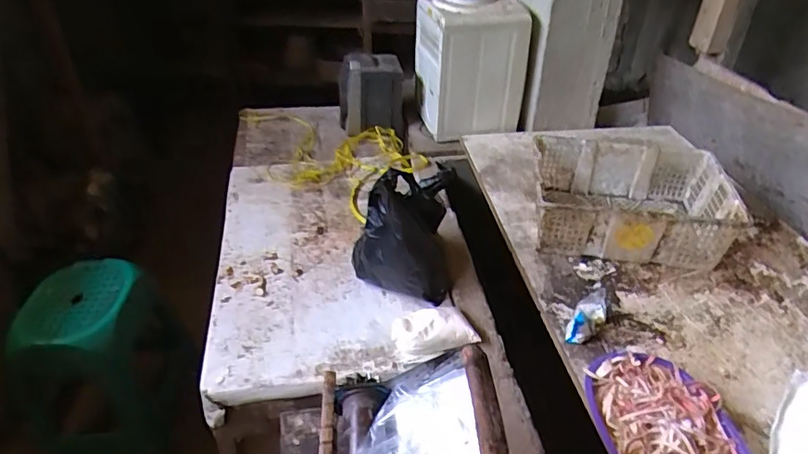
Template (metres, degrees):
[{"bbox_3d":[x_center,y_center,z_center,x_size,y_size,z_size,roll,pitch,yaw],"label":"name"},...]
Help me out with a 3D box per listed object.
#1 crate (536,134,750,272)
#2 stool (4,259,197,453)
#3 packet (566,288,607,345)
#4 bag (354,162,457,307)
[{"bbox_3d":[0.586,-0.074,1.439,0.472,0.153,0.399,10,37,11],"label":"crate"},{"bbox_3d":[-0.784,0.361,1.433,0.369,0.498,0.444,-10,38,-15],"label":"stool"},{"bbox_3d":[0.398,0.185,1.157,0.061,0.060,0.165,21,41,25],"label":"packet"},{"bbox_3d":[0.001,0.014,1.228,0.233,0.284,0.193,-1,37,-3],"label":"bag"}]

